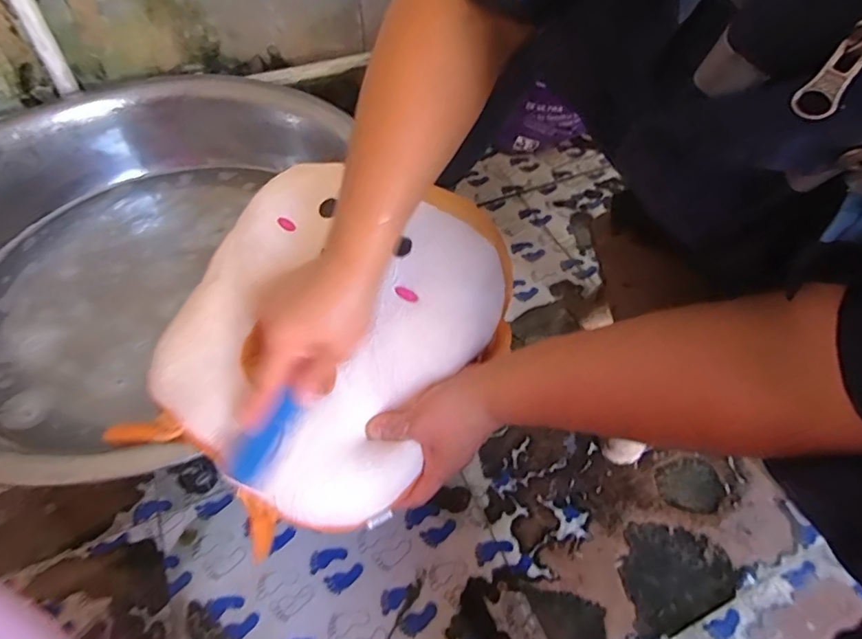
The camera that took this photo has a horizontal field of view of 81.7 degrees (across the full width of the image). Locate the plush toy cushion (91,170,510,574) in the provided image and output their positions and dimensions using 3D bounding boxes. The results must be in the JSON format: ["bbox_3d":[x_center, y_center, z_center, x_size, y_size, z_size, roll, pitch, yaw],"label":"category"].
[{"bbox_3d":[-0.090,0.014,0.425,0.257,0.090,0.312,30,83,18],"label":"plush toy cushion"}]

